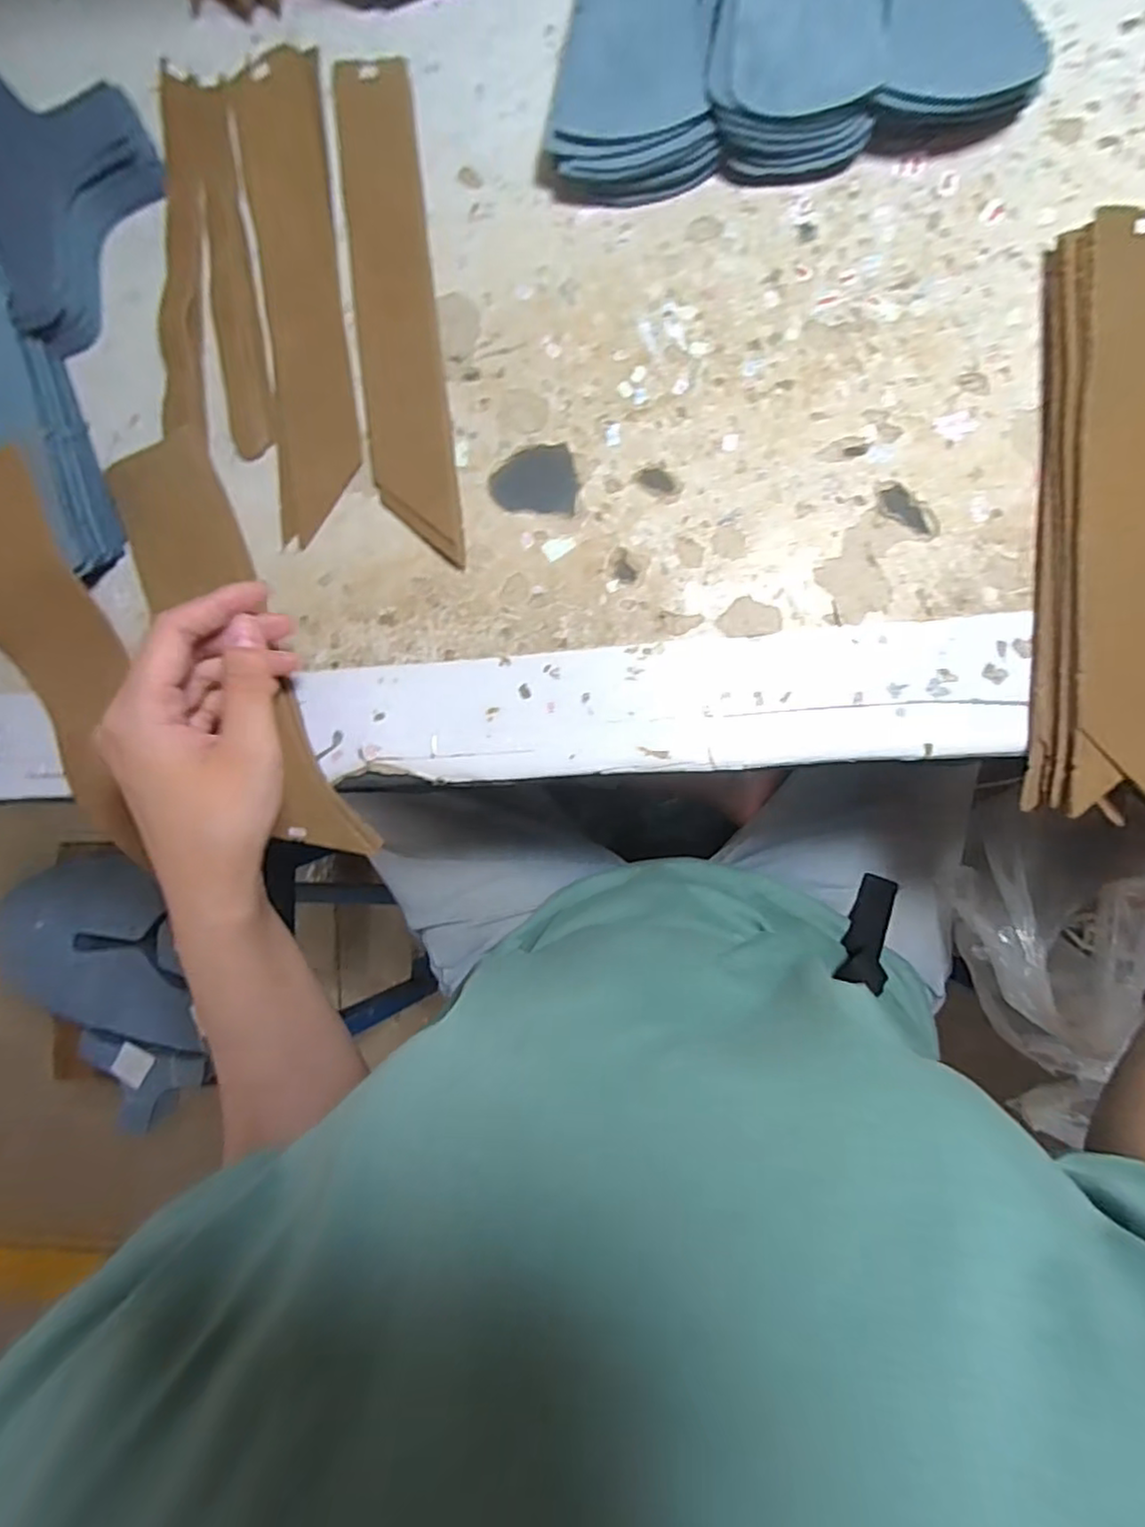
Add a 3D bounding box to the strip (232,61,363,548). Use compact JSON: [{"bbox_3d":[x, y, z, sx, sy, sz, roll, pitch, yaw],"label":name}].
[{"bbox_3d":[-0.137,-0.236,0.339,0.045,0.005,0.238,-7,90,6],"label":"strip"}]

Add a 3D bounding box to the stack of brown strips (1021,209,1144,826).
[{"bbox_3d":[0.229,-0.101,0.284,0.051,0.034,0.245,2,91,6],"label":"stack of brown strips"}]

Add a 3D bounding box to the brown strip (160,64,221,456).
[{"bbox_3d":[-0.200,-0.261,0.348,0.028,0.006,0.185,2,91,6],"label":"brown strip"}]

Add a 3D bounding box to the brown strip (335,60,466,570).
[{"bbox_3d":[-0.086,-0.224,0.335,0.044,0.005,0.248,-6,89,7],"label":"brown strip"}]

